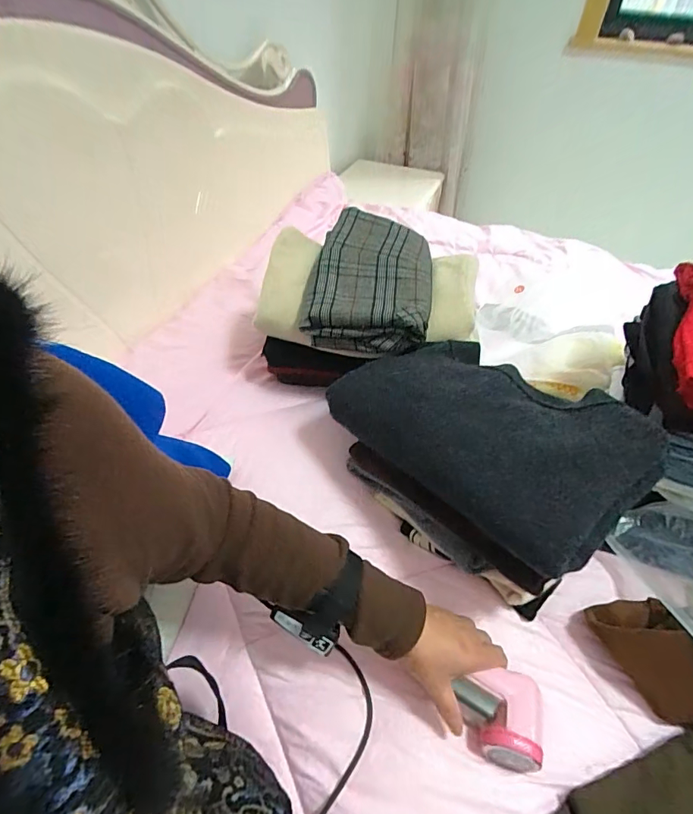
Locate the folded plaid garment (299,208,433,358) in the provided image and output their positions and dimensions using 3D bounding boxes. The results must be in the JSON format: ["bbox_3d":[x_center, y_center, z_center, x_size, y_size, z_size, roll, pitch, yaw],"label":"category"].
[{"bbox_3d":[0.038,-0.195,0.703,0.184,0.108,0.222,7,45,4],"label":"folded plaid garment"}]

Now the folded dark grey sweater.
[{"bbox_3d":[0.157,0.016,0.532,0.216,0.088,0.350,-32,54,-29],"label":"folded dark grey sweater"}]

